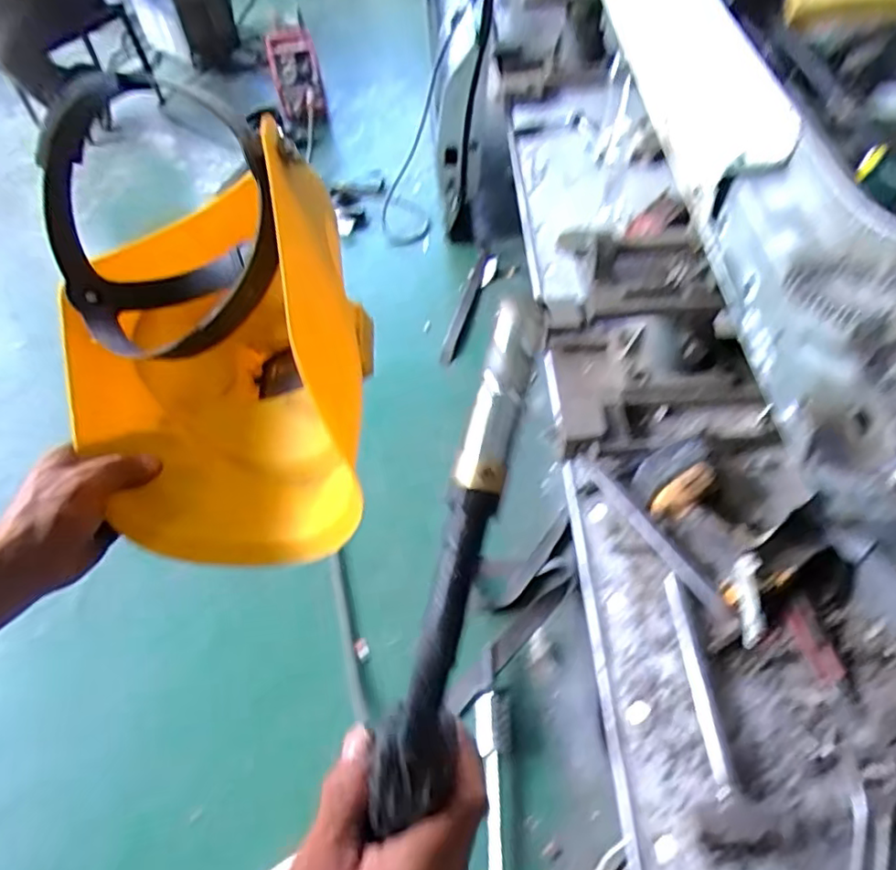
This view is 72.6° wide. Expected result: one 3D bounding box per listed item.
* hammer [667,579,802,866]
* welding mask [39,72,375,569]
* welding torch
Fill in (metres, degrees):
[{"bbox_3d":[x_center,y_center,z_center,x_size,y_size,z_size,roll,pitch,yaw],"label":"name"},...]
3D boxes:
[{"bbox_3d":[0.343,0.333,0.777,0.108,0.043,0.330,-1,54,4],"label":"hammer"},{"bbox_3d":[-0.187,-0.073,0.463,0.232,0.224,0.260,1,54,5],"label":"welding mask"},{"bbox_3d":[0.006,0.056,0.271,0.031,0.028,0.237,13,85,14],"label":"welding torch"}]

